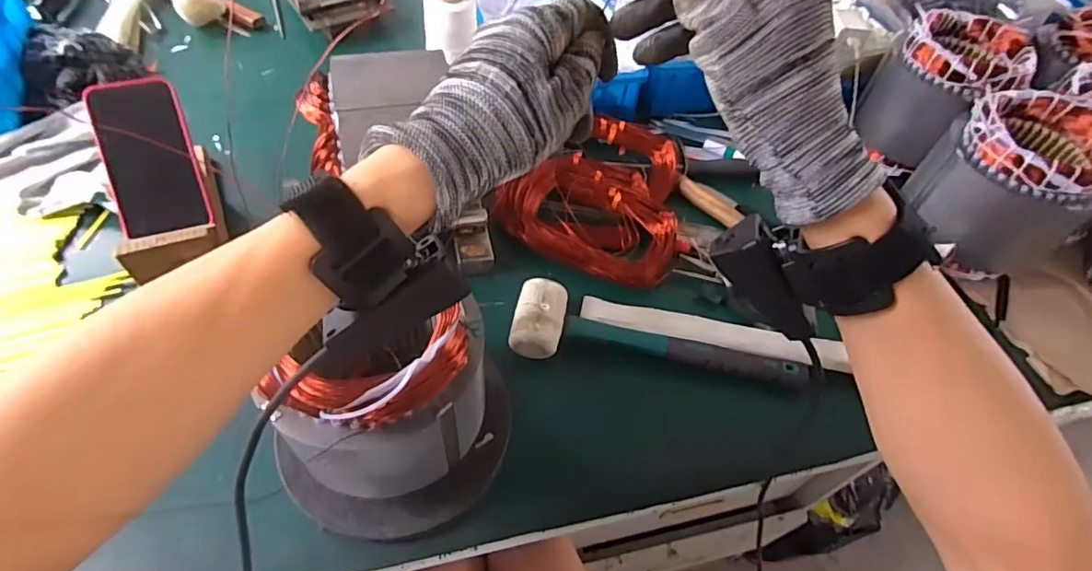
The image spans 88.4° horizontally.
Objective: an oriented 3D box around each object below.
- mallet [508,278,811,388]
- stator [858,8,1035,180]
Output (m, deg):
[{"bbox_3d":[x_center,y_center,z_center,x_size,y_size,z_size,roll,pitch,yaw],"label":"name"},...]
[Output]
[{"bbox_3d":[0.109,0.050,0.553,0.284,0.044,0.076,7,53,1],"label":"mallet"},{"bbox_3d":[0.491,-0.241,0.713,0.122,0.155,0.142,-35,63,-26],"label":"stator"}]

